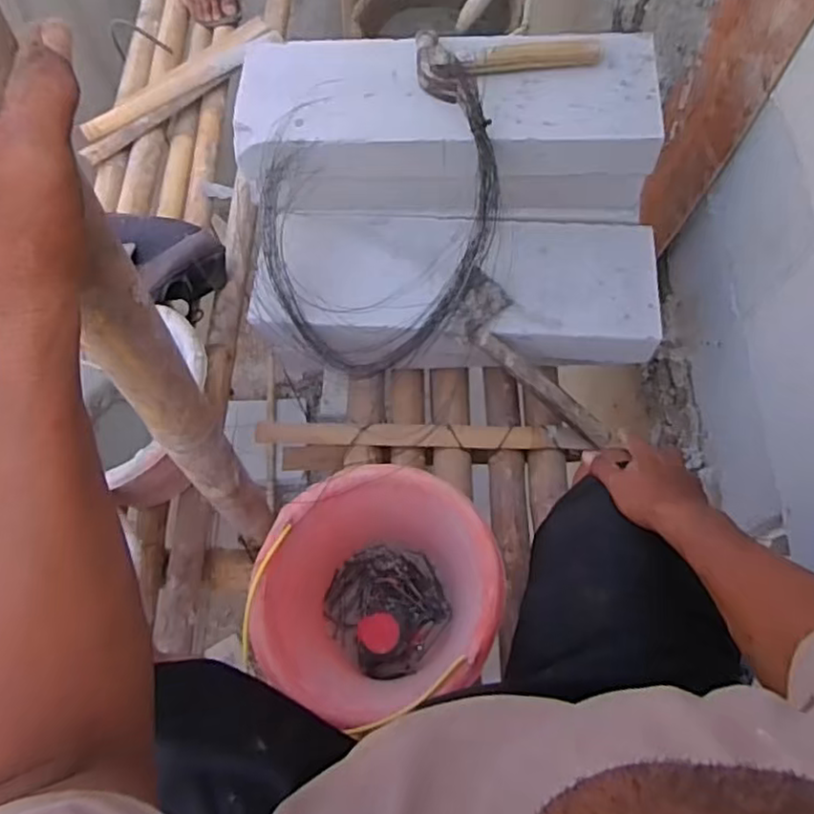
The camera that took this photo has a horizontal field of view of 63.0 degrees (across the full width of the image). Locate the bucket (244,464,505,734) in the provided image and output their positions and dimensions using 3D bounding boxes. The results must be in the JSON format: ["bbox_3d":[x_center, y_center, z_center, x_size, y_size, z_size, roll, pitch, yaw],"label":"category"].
[{"bbox_3d":[-0.038,0.243,0.863,0.283,0.215,0.282,0,66,-1],"label":"bucket"}]

